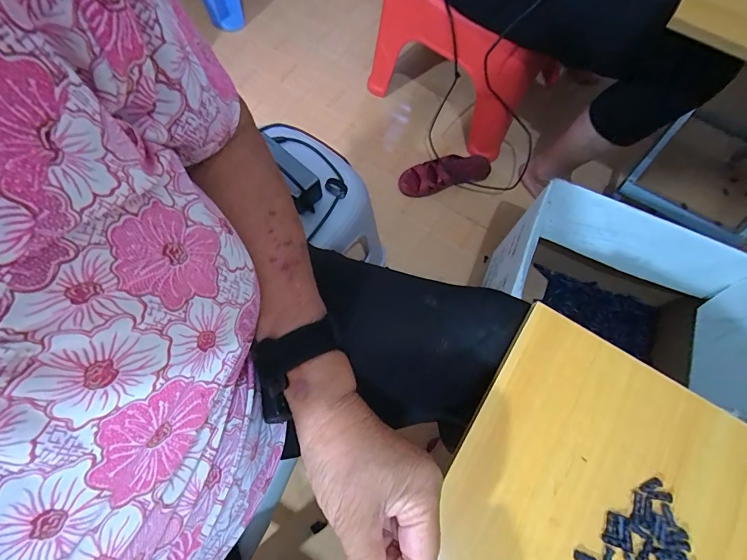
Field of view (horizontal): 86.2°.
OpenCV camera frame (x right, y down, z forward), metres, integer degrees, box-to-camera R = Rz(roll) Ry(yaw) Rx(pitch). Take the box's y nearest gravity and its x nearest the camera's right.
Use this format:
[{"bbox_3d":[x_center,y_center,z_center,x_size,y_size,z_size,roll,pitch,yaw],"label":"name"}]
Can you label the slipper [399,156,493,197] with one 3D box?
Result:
[{"bbox_3d":[0.182,-0.268,0.999,0.240,0.061,0.090,-15,70,-7],"label":"slipper"}]

